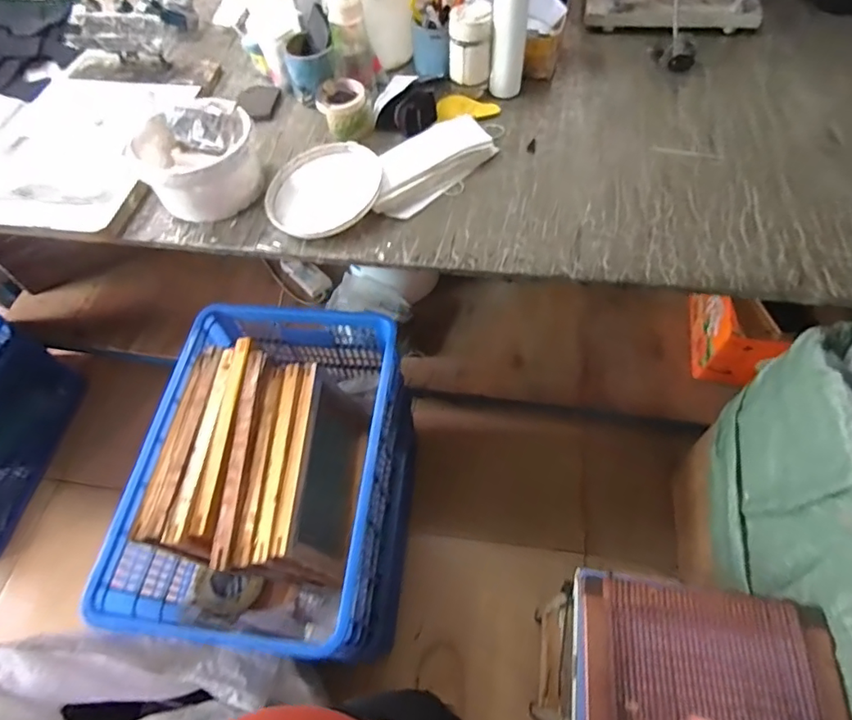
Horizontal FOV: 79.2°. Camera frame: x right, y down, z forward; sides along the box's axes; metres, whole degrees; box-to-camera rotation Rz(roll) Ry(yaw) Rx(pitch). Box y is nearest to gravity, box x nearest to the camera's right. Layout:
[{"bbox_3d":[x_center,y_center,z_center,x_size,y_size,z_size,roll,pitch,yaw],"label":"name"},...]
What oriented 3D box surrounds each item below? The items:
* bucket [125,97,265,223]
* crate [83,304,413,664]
[{"bbox_3d":[-0.405,-0.366,0.928,0.197,0.120,0.200,-2,59,3],"label":"bucket"},{"bbox_3d":[-0.274,0.218,1.023,0.415,0.303,0.616,4,59,7],"label":"crate"}]

